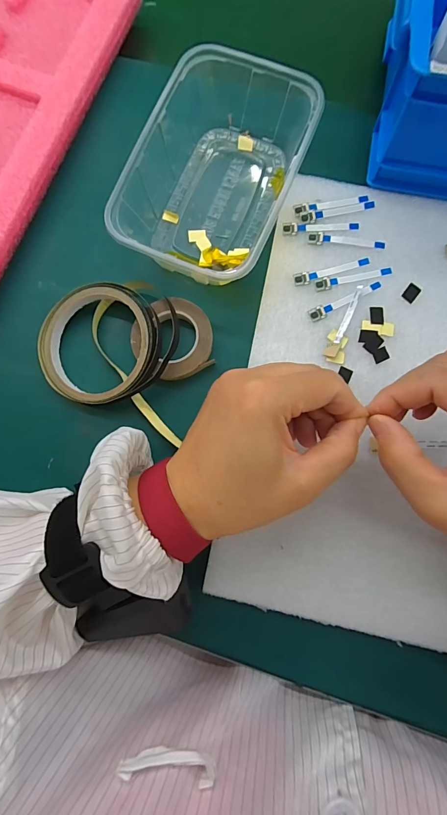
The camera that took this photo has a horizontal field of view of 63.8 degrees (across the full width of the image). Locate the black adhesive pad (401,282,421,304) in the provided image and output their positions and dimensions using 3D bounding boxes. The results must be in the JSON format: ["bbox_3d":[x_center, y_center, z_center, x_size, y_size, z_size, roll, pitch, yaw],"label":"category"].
[{"bbox_3d":[0.145,-0.089,0.276,0.010,0.004,0.015,41,85,6],"label":"black adhesive pad"}]

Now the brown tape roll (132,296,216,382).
[{"bbox_3d":[-0.040,-0.053,0.281,0.060,0.013,0.063,0,83,2],"label":"brown tape roll"}]

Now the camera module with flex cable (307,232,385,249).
[{"bbox_3d":[0.097,-0.132,0.284,0.060,0.004,0.009,5,83,2],"label":"camera module with flex cable"}]

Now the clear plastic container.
[{"bbox_3d":[-0.005,-0.177,0.280,0.114,0.051,0.163,22,84,4],"label":"clear plastic container"}]

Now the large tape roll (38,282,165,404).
[{"bbox_3d":[-0.095,-0.049,0.278,0.094,0.027,0.092,0,83,2],"label":"large tape roll"}]

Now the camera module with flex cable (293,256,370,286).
[{"bbox_3d":[0.085,-0.107,0.282,0.061,0.004,0.010,-15,82,0],"label":"camera module with flex cable"}]

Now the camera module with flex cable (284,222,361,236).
[{"bbox_3d":[0.078,-0.144,0.286,0.060,0.004,0.010,-3,83,1],"label":"camera module with flex cable"}]

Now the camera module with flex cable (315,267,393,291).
[{"bbox_3d":[0.102,-0.100,0.280,0.061,0.004,0.010,-10,82,0],"label":"camera module with flex cable"}]

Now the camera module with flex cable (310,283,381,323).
[{"bbox_3d":[0.094,-0.082,0.277,0.060,0.004,0.010,-22,83,-1],"label":"camera module with flex cable"}]

